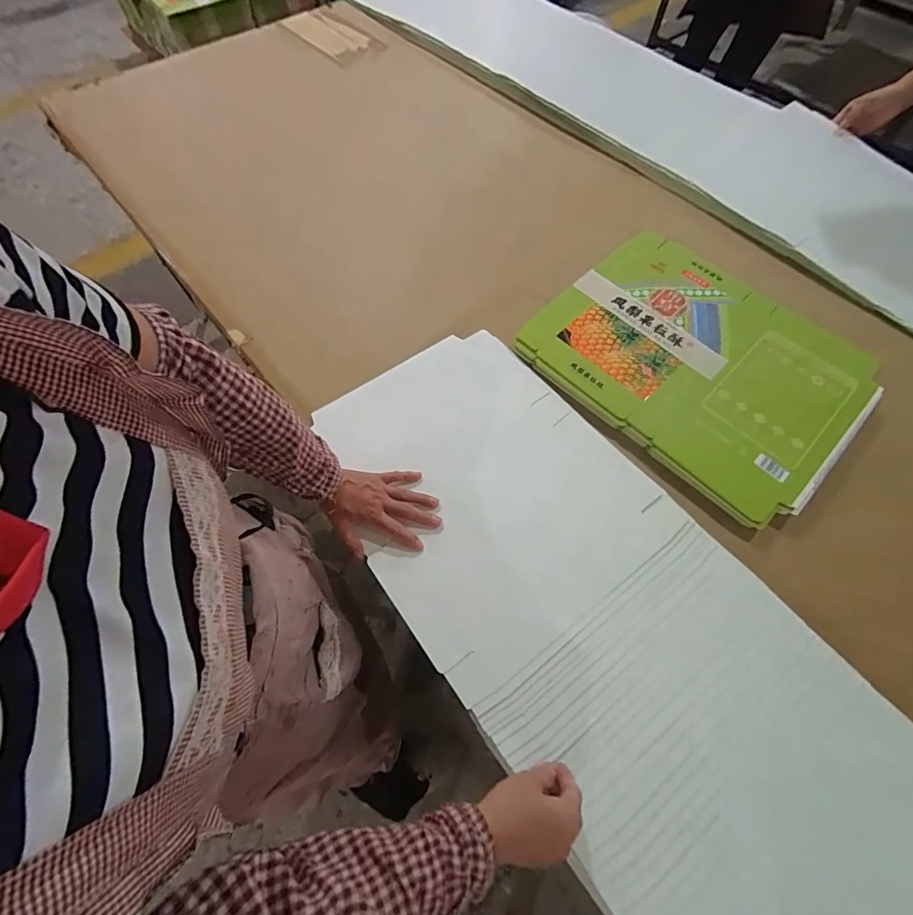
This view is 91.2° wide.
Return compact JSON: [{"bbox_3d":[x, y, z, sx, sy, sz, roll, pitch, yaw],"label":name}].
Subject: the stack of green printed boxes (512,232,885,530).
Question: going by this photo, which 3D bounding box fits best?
[{"bbox_3d":[0.396,-0.167,0.730,0.381,0.029,0.467,-42,71,-18],"label":"stack of green printed boxes"}]

